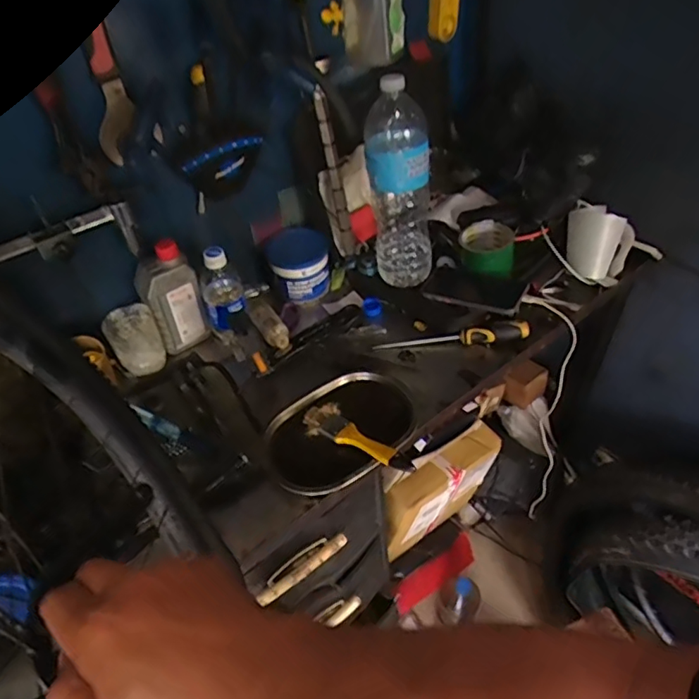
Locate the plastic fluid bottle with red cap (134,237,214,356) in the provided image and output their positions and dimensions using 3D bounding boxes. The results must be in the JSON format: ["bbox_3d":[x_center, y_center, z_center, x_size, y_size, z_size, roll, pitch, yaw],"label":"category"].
[{"bbox_3d":[-0.270,-0.078,0.848,0.082,0.182,0.051,-24,49,-17],"label":"plastic fluid bottle with red cap"}]

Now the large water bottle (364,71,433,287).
[{"bbox_3d":[0.076,-0.247,0.831,0.100,0.285,0.116,1,46,6],"label":"large water bottle"}]

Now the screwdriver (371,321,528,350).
[{"bbox_3d":[0.158,-0.021,0.853,0.232,0.031,0.025,-3,46,2],"label":"screwdriver"}]

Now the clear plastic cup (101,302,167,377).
[{"bbox_3d":[-0.322,-0.011,0.839,0.071,0.096,0.059,-25,49,-18],"label":"clear plastic cup"}]

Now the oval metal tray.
[{"bbox_3d":[-0.014,0.108,0.748,0.211,0.025,0.150,-34,53,-25],"label":"oval metal tray"}]

